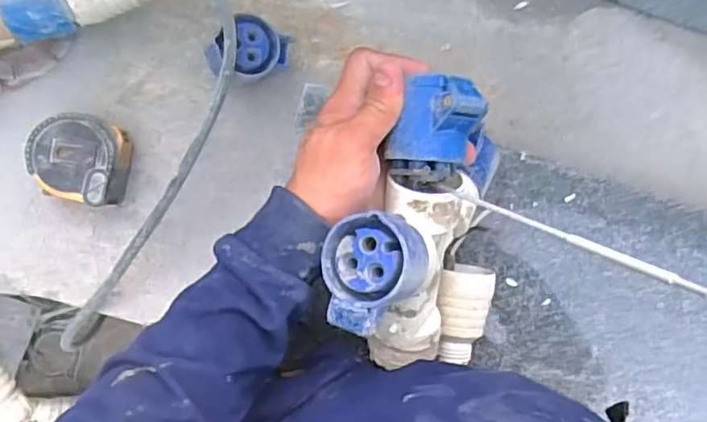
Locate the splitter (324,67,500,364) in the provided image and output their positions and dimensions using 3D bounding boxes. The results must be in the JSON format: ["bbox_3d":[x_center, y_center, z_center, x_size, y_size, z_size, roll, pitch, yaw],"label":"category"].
[{"bbox_3d":[0.044,0.016,0.390,0.118,0.137,0.180,1,90,-5],"label":"splitter"}]

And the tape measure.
[{"bbox_3d":[-0.215,-0.041,0.487,0.067,0.040,0.065,14,89,-4],"label":"tape measure"}]

